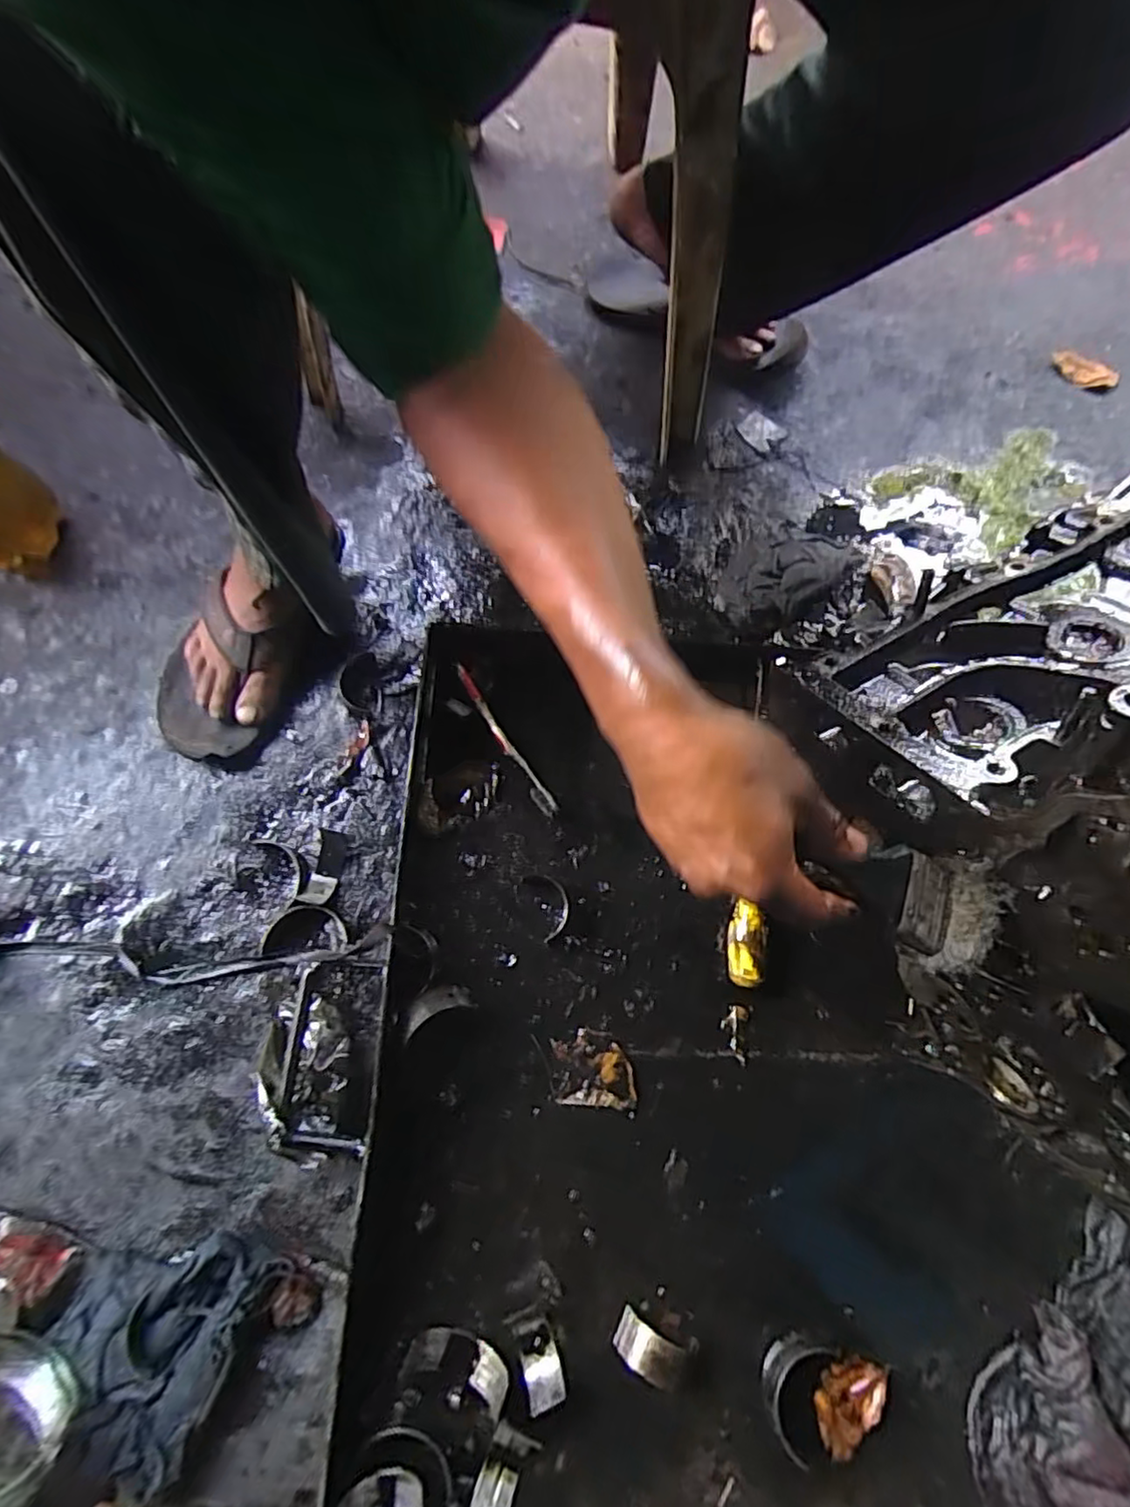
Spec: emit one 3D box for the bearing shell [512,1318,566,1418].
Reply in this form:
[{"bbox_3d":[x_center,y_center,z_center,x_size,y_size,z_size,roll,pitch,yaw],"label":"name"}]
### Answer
[{"bbox_3d":[-0.019,0.425,0.451,0.025,0.019,0.048,-19,75,-9],"label":"bearing shell"}]

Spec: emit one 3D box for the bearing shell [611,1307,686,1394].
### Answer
[{"bbox_3d":[0.059,0.425,0.456,0.048,0.025,0.029,27,73,5],"label":"bearing shell"}]

